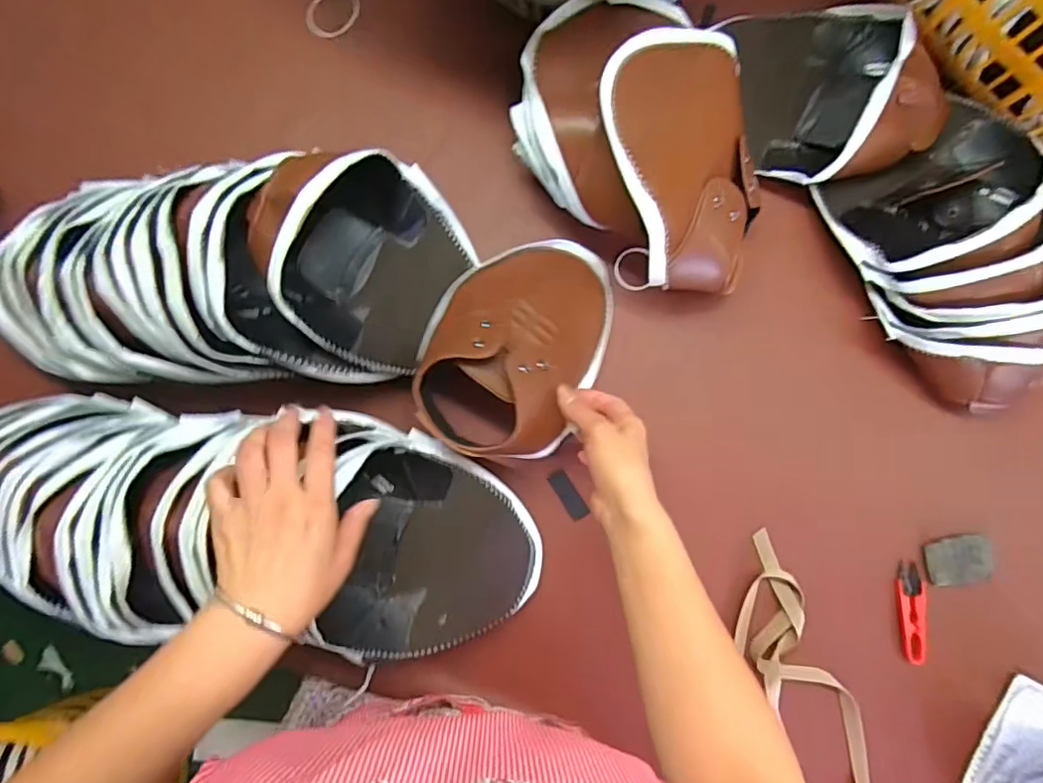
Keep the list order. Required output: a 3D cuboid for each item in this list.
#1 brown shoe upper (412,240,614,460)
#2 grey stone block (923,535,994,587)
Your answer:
[{"bbox_3d":[-0.005,-0.054,0.563,0.172,0.089,0.234,22,87,2],"label":"brown shoe upper"},{"bbox_3d":[0.461,0.178,0.593,0.069,0.005,0.050,-6,87,0],"label":"grey stone block"}]

